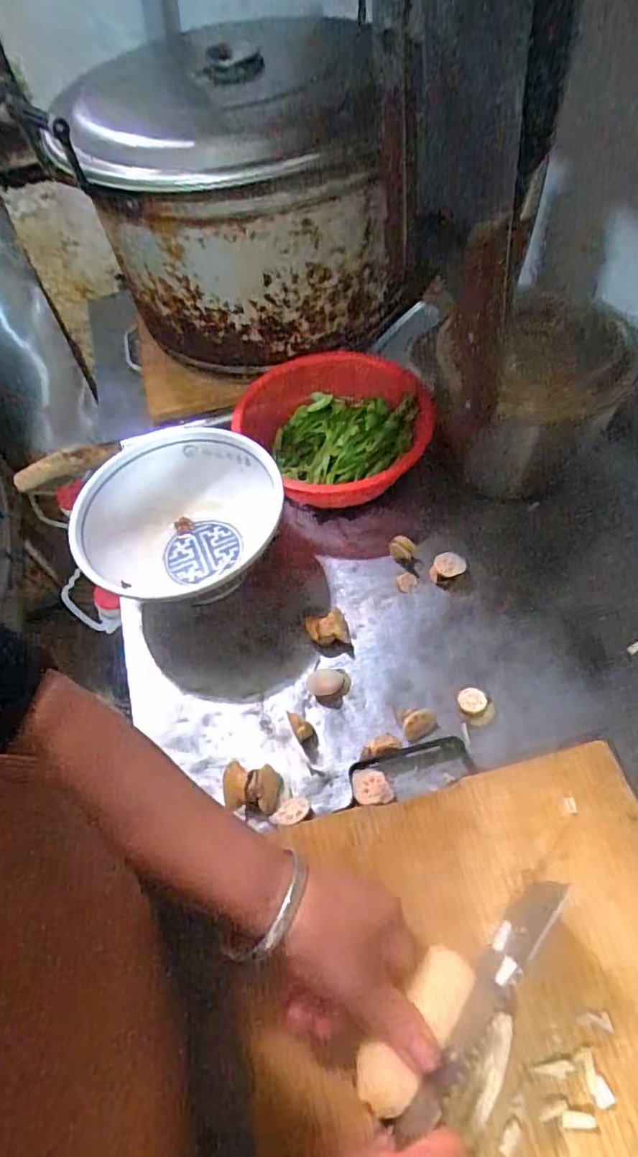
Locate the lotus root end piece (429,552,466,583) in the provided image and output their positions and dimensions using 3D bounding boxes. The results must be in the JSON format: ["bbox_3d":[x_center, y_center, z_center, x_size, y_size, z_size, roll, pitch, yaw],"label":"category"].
[{"bbox_3d":[0.124,-0.012,0.556,0.035,0.010,0.026,-13,57,-1],"label":"lotus root end piece"}]

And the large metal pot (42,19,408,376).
[{"bbox_3d":[-0.093,-0.431,0.689,0.320,0.269,0.358,-14,57,-2],"label":"large metal pot"}]

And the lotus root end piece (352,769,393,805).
[{"bbox_3d":[0.041,0.164,0.447,0.030,0.017,0.026,-7,57,3],"label":"lotus root end piece"}]

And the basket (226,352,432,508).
[{"bbox_3d":[0.020,-0.164,0.625,0.179,0.068,0.215,-28,59,-10],"label":"basket"}]

